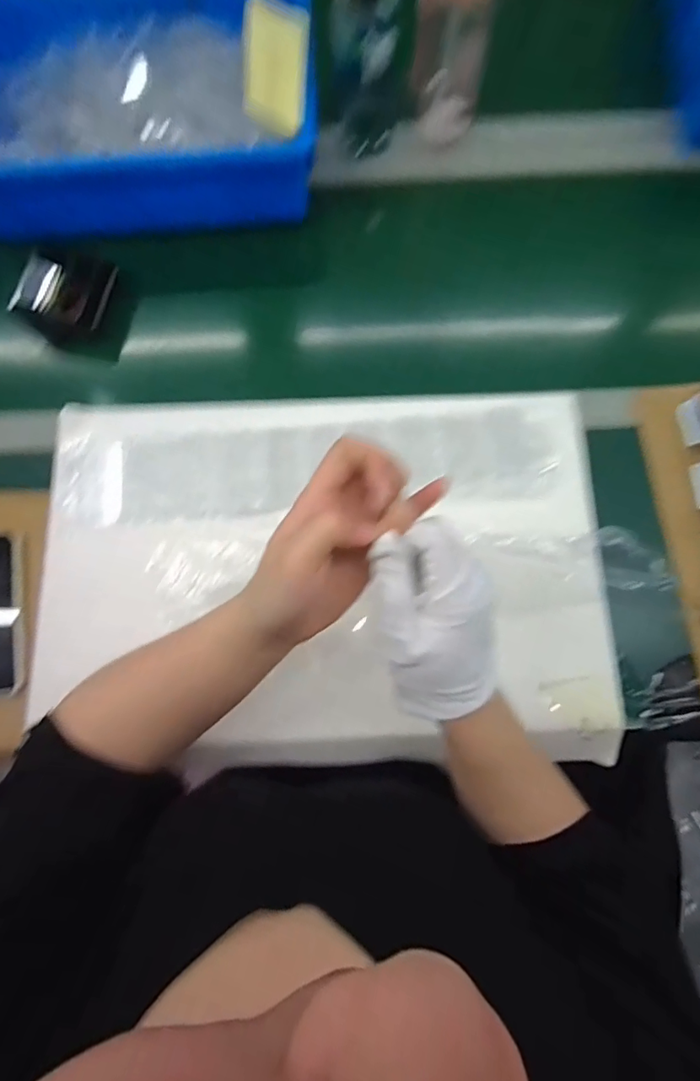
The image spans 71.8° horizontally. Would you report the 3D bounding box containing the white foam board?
[{"bbox_3d":[-0.021,0.031,0.459,0.531,0.026,0.346,-2,77,0],"label":"white foam board"}]

